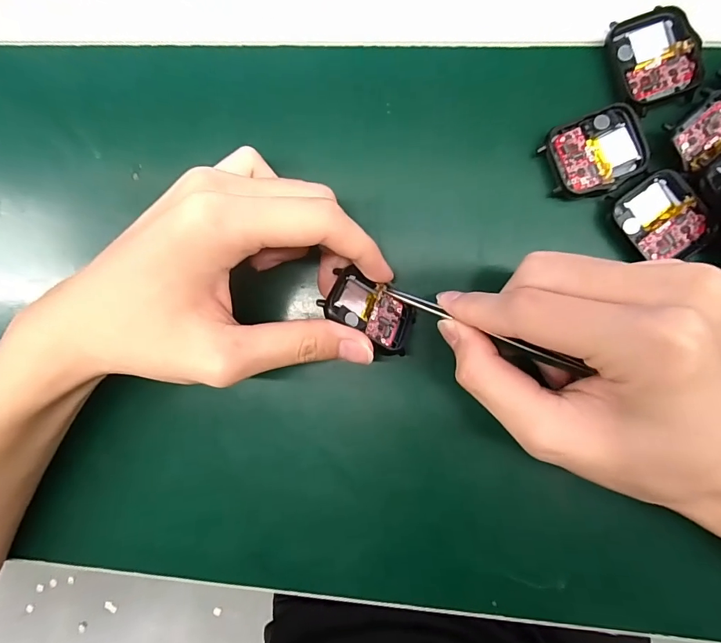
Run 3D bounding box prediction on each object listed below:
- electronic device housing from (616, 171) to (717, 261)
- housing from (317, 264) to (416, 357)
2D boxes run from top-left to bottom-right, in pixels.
[{"bbox_3d":[0.146,-0.049,0.203,0.035,0.005,0.041,-33,86,5],"label":"electronic device housing"},{"bbox_3d":[0.006,-0.004,0.209,0.047,0.011,0.038,38,49,-8],"label":"housing"}]

